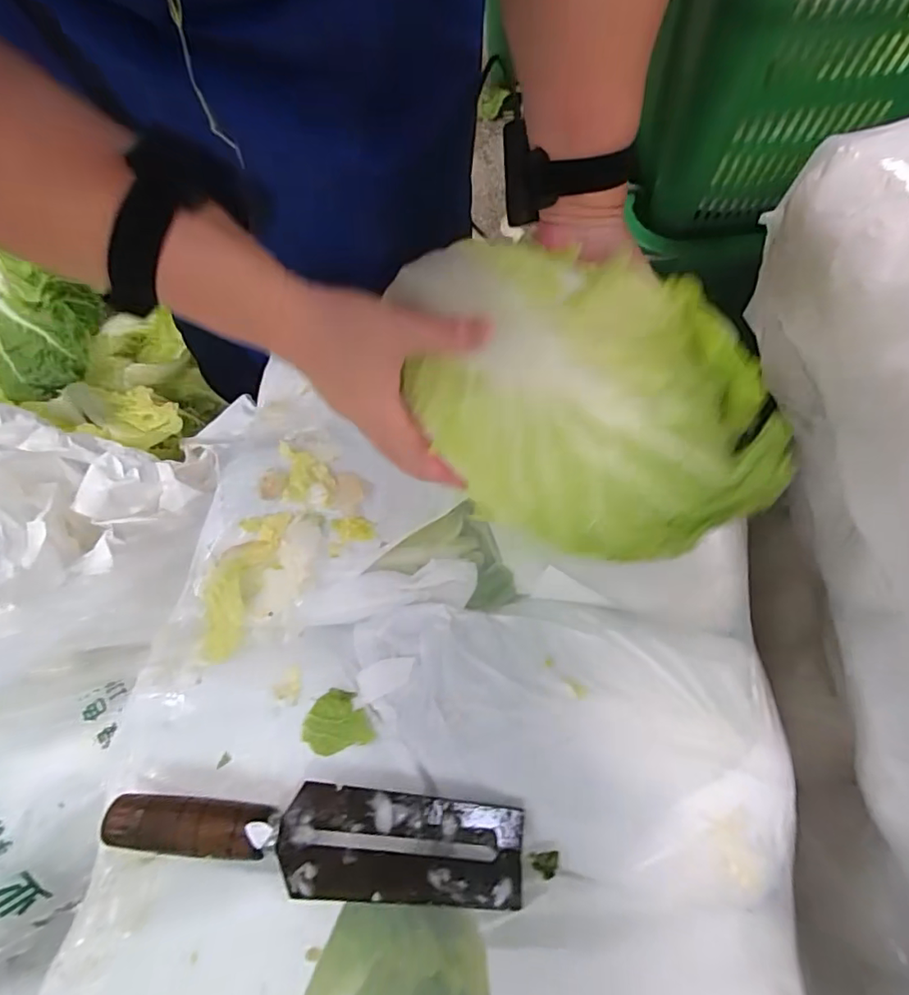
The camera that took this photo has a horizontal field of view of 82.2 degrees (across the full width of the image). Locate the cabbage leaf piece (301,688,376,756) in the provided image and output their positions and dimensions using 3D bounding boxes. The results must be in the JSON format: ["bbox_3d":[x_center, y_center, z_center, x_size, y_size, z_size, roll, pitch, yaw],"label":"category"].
[{"bbox_3d":[-0.079,0.149,0.346,0.044,0.006,0.038,-15,64,-4],"label":"cabbage leaf piece"}]

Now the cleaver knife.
[{"bbox_3d":[-0.082,0.204,0.310,0.243,0.026,0.057,2,64,4],"label":"cleaver knife"}]

